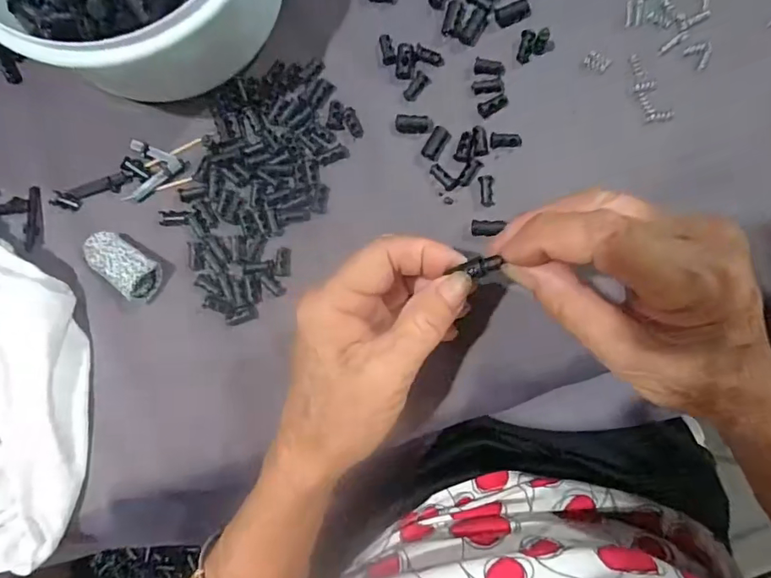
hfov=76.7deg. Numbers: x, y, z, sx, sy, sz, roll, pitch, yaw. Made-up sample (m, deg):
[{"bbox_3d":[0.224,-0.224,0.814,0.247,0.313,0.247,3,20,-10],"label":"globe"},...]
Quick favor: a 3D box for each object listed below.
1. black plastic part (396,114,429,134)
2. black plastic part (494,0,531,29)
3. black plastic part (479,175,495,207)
[{"bbox_3d":[0.016,-0.095,0.281,0.018,0.005,0.009,2,88,3],"label":"black plastic part"},{"bbox_3d":[0.075,-0.160,0.280,0.022,0.005,0.011,-23,87,2],"label":"black plastic part"},{"bbox_3d":[0.058,-0.056,0.278,0.008,0.004,0.017,-8,87,3],"label":"black plastic part"}]

